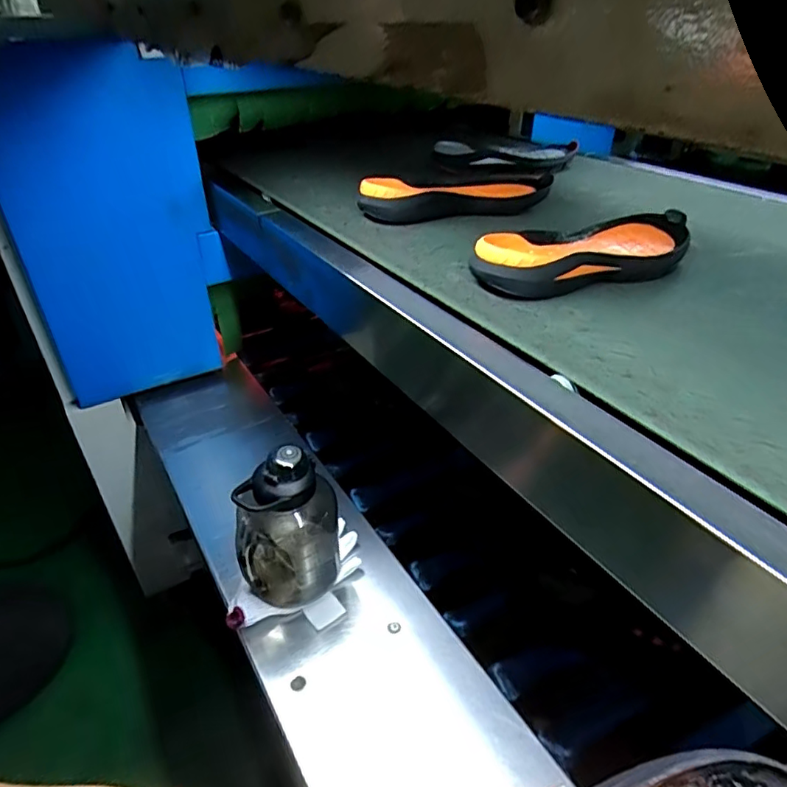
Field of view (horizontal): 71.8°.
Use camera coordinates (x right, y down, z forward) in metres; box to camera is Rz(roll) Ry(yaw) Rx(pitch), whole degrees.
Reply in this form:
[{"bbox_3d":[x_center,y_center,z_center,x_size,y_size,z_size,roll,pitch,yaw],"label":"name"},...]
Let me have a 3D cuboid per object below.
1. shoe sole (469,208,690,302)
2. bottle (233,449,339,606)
[{"bbox_3d":[0.225,-0.163,0.616,0.292,0.047,0.106,-15,38,-18],"label":"shoe sole"},{"bbox_3d":[-0.135,0.170,0.697,0.124,0.210,0.099,-7,37,-7],"label":"bottle"}]

